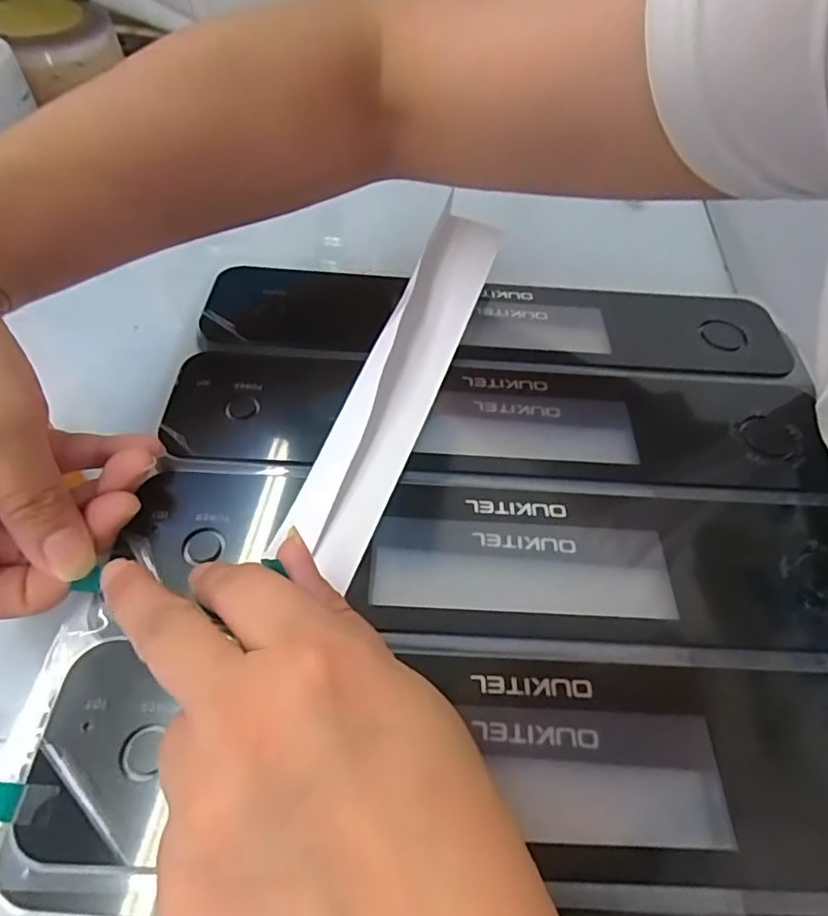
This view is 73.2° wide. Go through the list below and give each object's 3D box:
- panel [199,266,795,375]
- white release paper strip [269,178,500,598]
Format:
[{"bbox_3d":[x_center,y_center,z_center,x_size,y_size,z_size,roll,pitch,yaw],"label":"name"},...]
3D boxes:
[{"bbox_3d":[0.046,-0.075,0.306,0.309,0.012,0.080,4,57,-2],"label":"panel"},{"bbox_3d":[-0.004,-0.046,0.267,0.038,0.017,0.218,18,61,7],"label":"white release paper strip"}]

